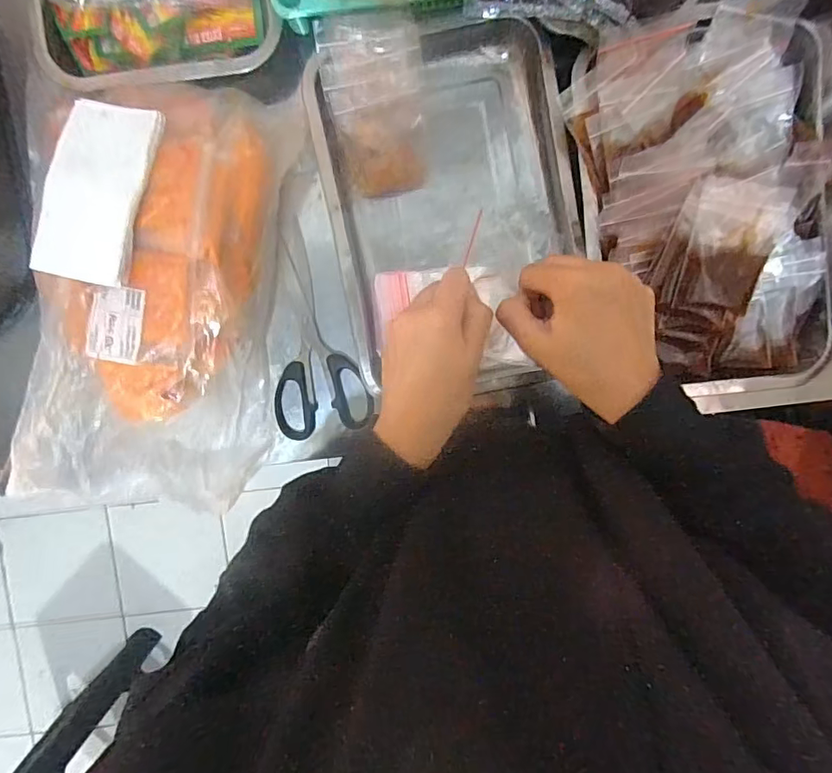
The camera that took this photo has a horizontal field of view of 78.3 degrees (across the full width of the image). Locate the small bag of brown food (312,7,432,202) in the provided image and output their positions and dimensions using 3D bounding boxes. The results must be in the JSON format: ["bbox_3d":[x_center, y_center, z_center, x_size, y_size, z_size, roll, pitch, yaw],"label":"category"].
[{"bbox_3d":[-0.032,-0.227,0.419,0.078,0.012,0.129,-7,117,-5],"label":"small bag of brown food"}]

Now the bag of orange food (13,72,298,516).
[{"bbox_3d":[-0.207,-0.073,0.424,0.185,0.076,0.349,11,95,0],"label":"bag of orange food"}]

